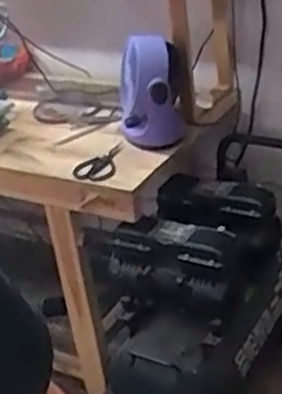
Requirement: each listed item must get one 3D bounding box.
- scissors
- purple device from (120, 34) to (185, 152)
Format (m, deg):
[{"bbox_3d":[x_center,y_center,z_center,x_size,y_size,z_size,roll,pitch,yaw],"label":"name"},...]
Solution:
[{"bbox_3d":[-0.094,-0.085,1.589,0.092,0.013,0.203,0,29,13],"label":"scissors"},{"bbox_3d":[0.027,-0.242,1.613,0.151,0.237,0.186,-7,28,0],"label":"purple device"}]

